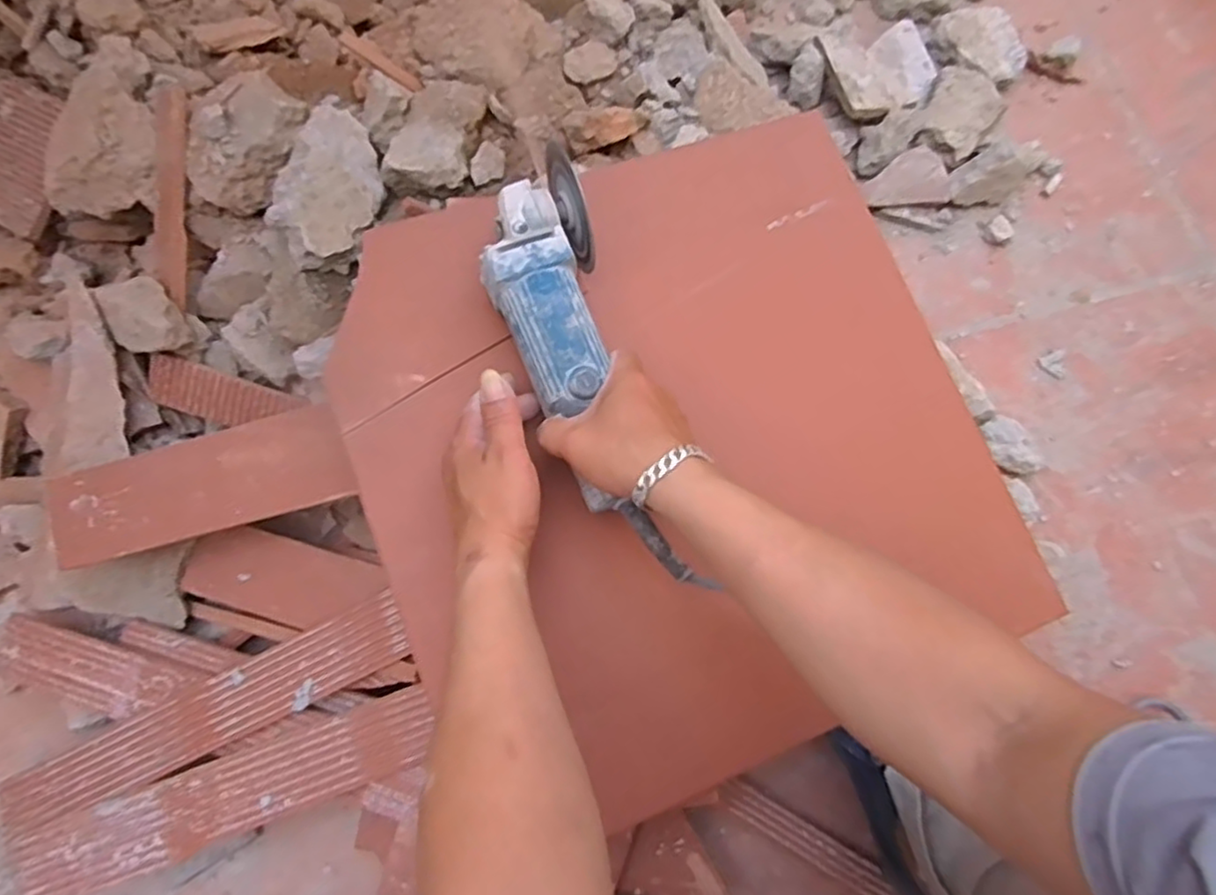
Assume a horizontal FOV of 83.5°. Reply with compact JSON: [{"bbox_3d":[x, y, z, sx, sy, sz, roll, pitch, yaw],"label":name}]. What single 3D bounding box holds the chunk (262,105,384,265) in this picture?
[{"bbox_3d":[-0.234,-0.227,0.575,0.071,0.047,0.140,12,76,1],"label":"chunk"}]

